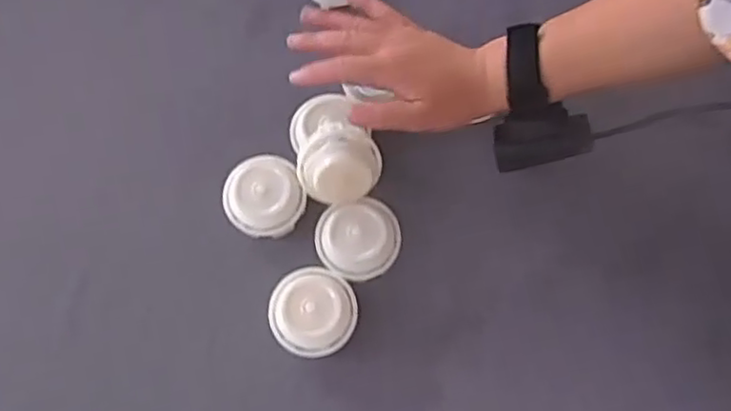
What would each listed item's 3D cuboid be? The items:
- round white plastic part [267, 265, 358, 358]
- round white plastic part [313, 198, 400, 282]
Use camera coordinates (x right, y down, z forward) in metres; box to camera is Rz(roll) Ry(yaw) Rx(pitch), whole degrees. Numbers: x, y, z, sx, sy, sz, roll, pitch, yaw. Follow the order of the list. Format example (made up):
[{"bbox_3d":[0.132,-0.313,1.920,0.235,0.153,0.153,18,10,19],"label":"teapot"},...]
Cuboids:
[{"bbox_3d":[-0.040,0.082,0.522,0.063,0.048,0.065,0,71,1],"label":"round white plastic part"},{"bbox_3d":[-0.005,0.027,0.537,0.064,0.039,0.061,0,71,1],"label":"round white plastic part"}]

